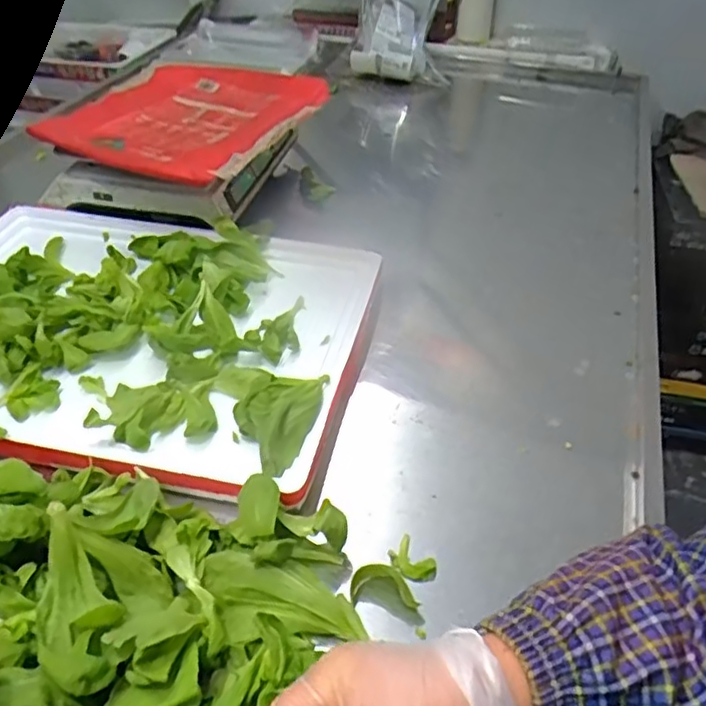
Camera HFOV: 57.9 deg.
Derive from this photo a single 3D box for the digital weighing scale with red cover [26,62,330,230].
[{"bbox_3d":[-0.250,-0.306,0.934,0.301,0.107,0.302,15,43,15],"label":"digital weighing scale with red cover"}]

